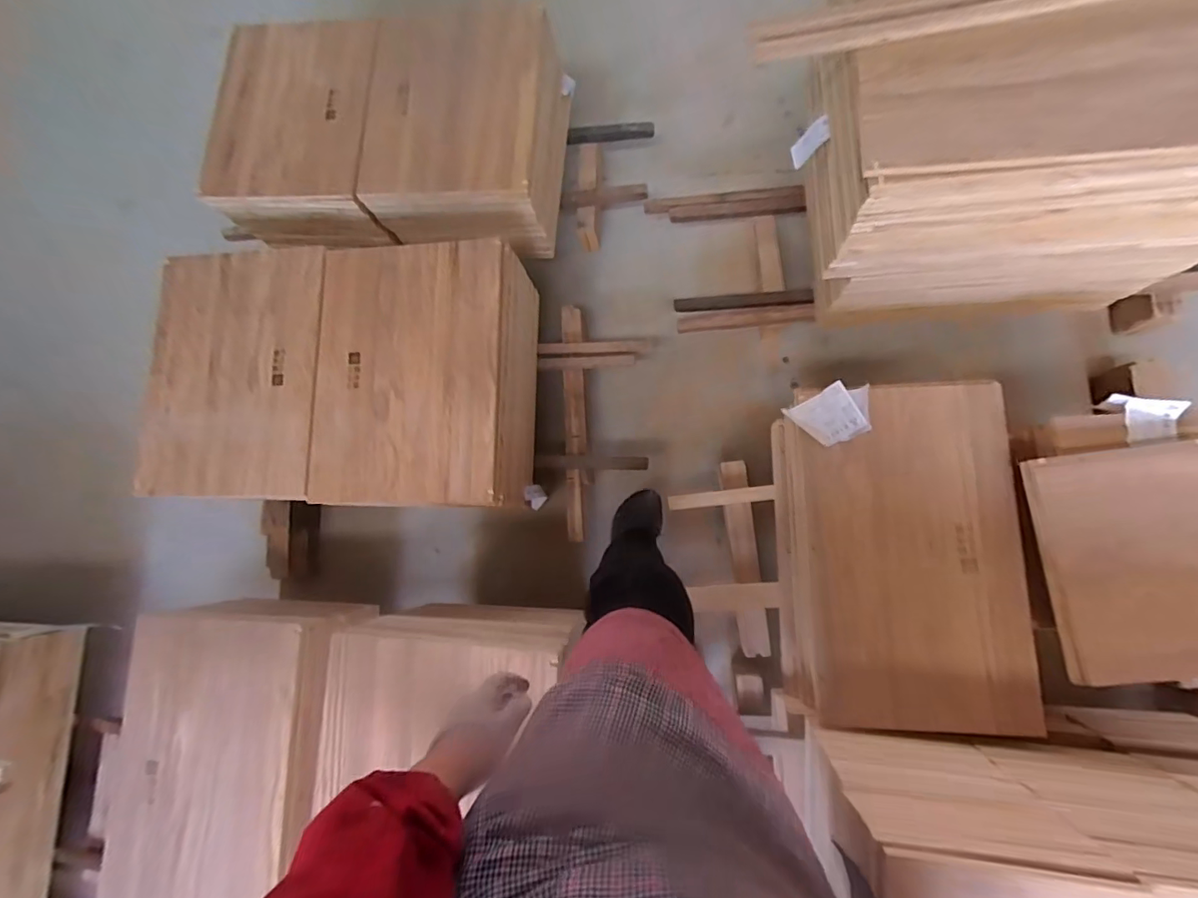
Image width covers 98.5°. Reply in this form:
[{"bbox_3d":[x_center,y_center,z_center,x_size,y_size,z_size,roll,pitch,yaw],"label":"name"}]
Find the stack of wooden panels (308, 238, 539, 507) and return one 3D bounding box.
[{"bbox_3d":[-0.334,-0.135,1.022,0.371,0.206,0.483,0,81,8],"label":"stack of wooden panels"}]

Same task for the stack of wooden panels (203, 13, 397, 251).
[{"bbox_3d":[-0.602,-0.678,1.108,0.342,0.181,0.409,3,82,9],"label":"stack of wooden panels"}]

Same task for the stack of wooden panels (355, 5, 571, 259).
[{"bbox_3d":[-0.283,-0.662,1.099,0.383,0.219,0.469,4,82,9],"label":"stack of wooden panels"}]

